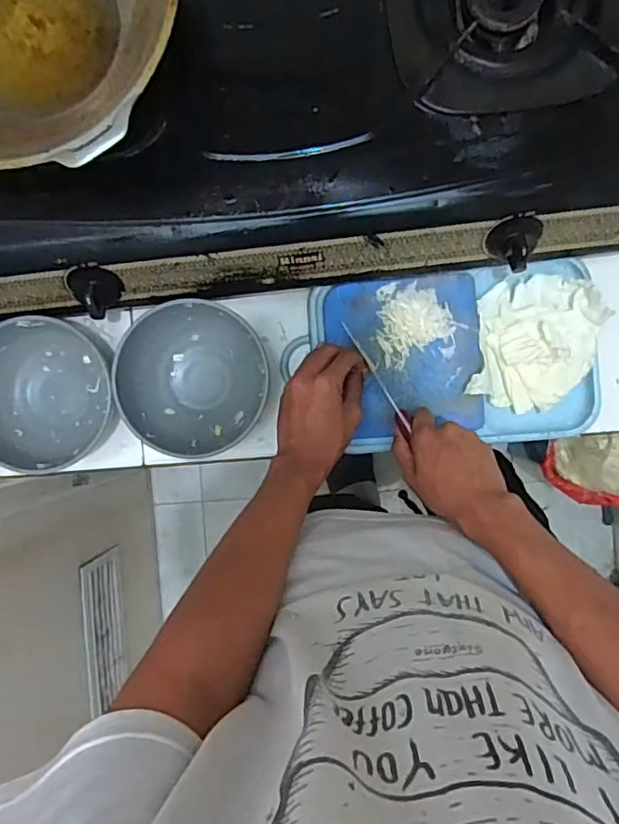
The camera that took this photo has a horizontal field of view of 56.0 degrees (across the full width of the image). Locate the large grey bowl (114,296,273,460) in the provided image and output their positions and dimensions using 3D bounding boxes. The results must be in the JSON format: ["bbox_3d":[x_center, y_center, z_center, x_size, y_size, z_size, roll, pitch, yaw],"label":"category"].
[{"bbox_3d":[-0.124,-0.034,0.629,0.150,0.062,0.158,0,91,2],"label":"large grey bowl"}]

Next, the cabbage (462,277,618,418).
[{"bbox_3d":[0.243,-0.074,0.616,0.123,0.035,0.144,10,92,2],"label":"cabbage"}]

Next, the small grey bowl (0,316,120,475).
[{"bbox_3d":[-0.289,-0.019,0.640,0.152,0.073,0.160,0,91,2],"label":"small grey bowl"}]

